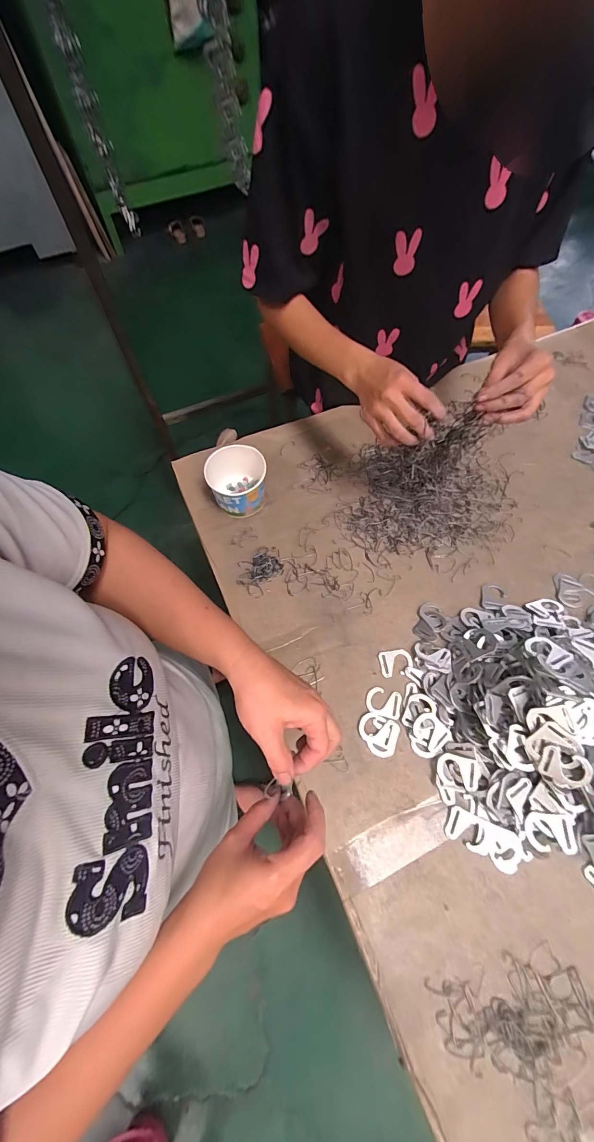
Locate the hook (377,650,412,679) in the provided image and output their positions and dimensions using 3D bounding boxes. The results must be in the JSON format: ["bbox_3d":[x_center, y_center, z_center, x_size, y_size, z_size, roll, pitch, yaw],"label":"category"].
[{"bbox_3d":[0.135,0.125,0.516,0.044,0.004,0.034,-9,64,-4],"label":"hook"}]

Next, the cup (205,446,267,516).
[{"bbox_3d":[-0.091,-0.139,0.604,0.085,0.072,0.093,0,64,0],"label":"cup"}]

